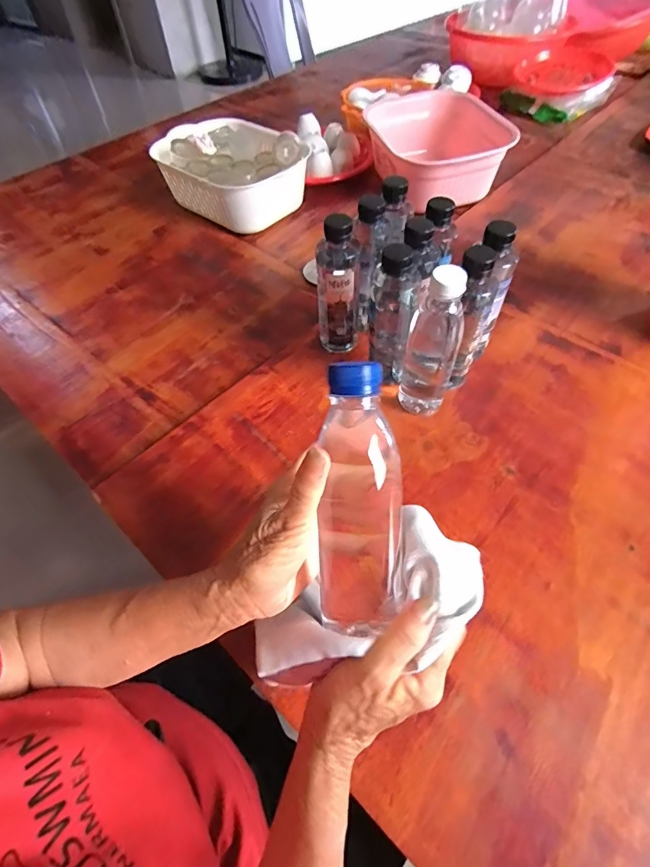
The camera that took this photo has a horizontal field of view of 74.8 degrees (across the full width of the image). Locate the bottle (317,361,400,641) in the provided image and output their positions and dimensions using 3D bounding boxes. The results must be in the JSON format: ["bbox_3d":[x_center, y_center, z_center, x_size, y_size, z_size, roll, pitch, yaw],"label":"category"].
[{"bbox_3d":[0.023,0.047,0.295,0.056,0.201,0.054,0,25,4],"label":"bottle"}]

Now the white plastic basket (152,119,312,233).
[{"bbox_3d":[-0.172,-0.497,0.820,0.277,0.108,0.216,31,63,22],"label":"white plastic basket"}]

